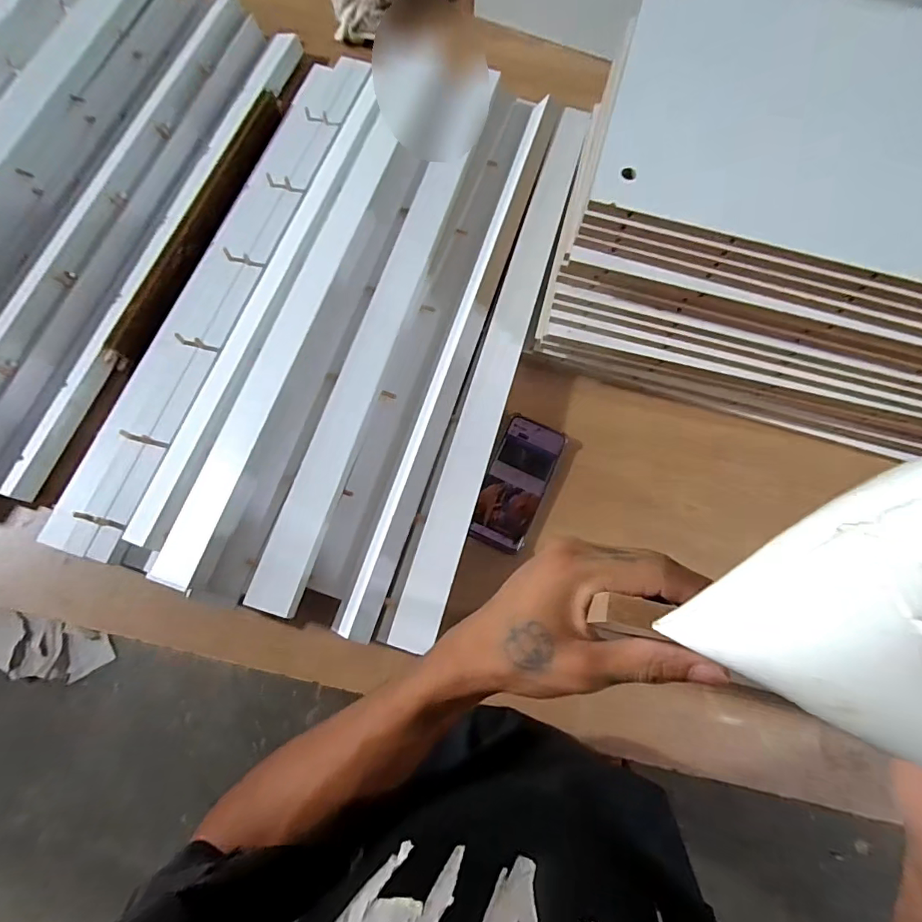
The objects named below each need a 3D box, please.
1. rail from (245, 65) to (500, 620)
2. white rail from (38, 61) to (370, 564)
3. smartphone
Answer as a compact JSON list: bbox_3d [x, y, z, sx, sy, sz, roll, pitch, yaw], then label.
[{"bbox_3d":[-0.082,-0.193,0.579,0.059,0.025,0.737,17,73,3],"label":"rail"},{"bbox_3d":[-0.296,-0.246,0.617,0.115,0.030,0.744,19,73,3],"label":"white rail"},{"bbox_3d":[0.067,0.025,0.582,0.074,0.009,0.165,24,74,5],"label":"smartphone"}]

